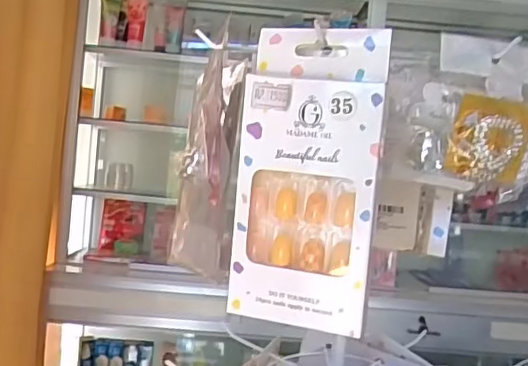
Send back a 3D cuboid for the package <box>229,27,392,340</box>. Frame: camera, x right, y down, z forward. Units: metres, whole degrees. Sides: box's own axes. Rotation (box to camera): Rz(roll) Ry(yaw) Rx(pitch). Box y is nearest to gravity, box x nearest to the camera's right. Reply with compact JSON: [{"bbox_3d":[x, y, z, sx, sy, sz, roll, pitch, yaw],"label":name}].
[{"bbox_3d":[0.021,-0.003,0.287,0.069,0.142,0.014,5,2,18],"label":"package"}]

